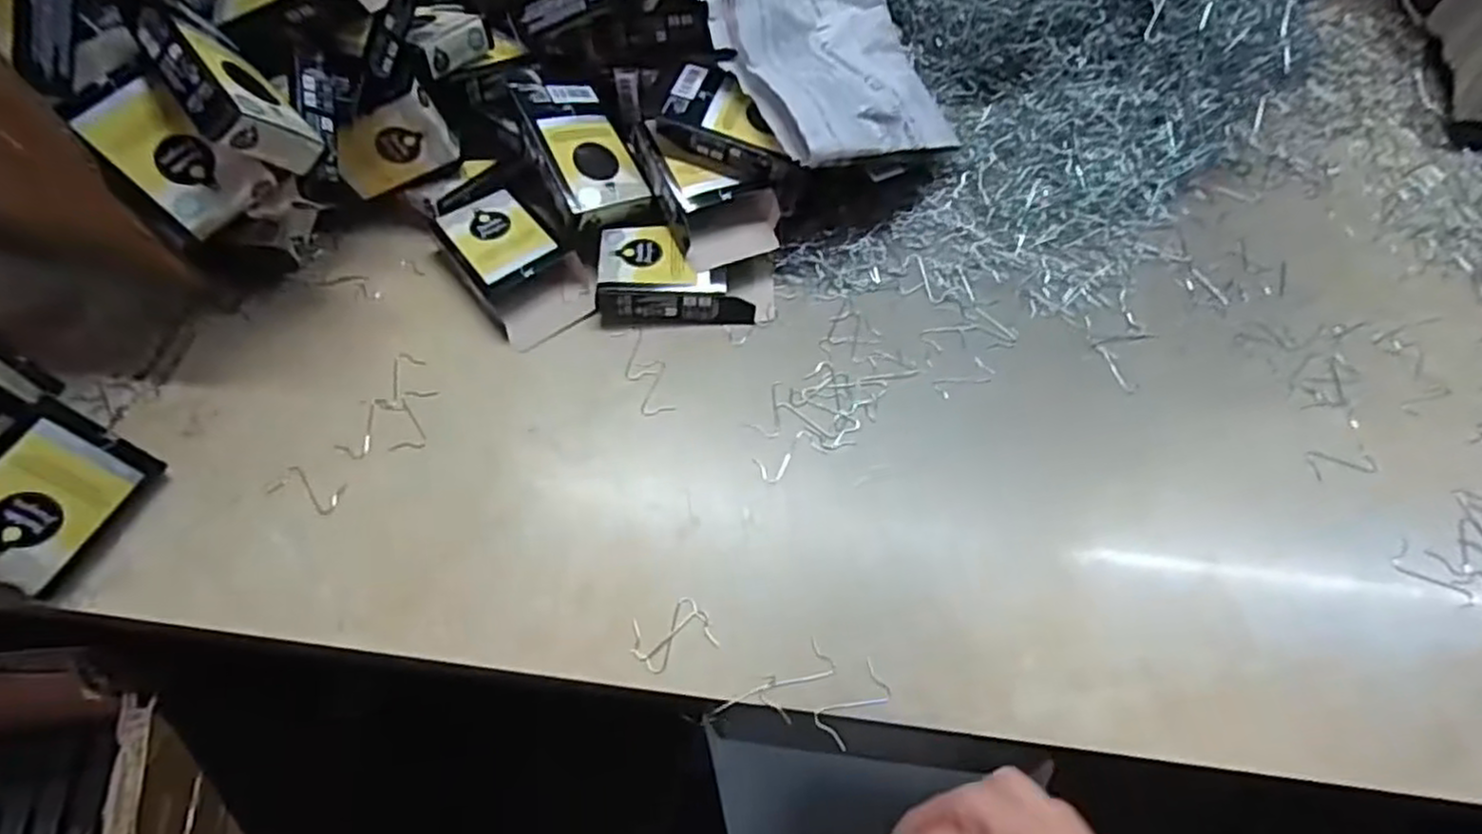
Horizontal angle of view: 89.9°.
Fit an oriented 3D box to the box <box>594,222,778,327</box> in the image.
[{"bbox_3d":[-0.030,-0.081,0.422,0.097,0.024,0.056,-2,59,-2],"label":"box"}]

